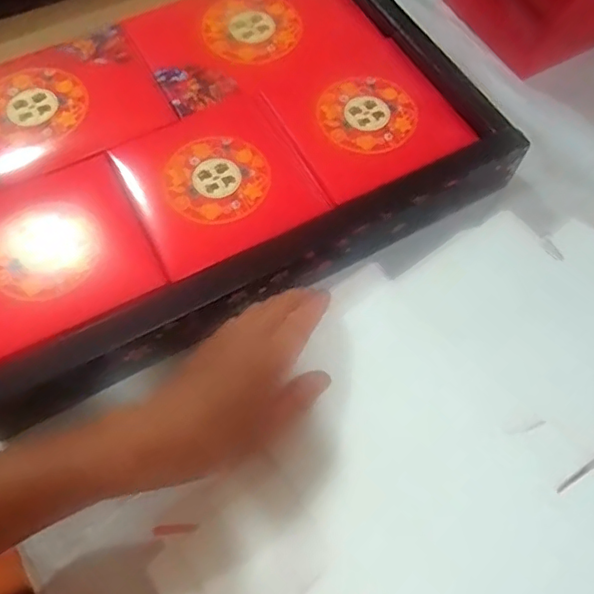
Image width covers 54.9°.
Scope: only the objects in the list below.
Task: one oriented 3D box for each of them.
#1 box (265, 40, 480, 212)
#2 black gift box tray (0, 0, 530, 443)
[{"bbox_3d":[0.059,-0.146,0.466,0.149,0.030,0.138,-26,67,-12],"label":"box"},{"bbox_3d":[-0.105,-0.180,0.488,0.444,0.065,0.434,-28,67,-13],"label":"black gift box tray"}]

